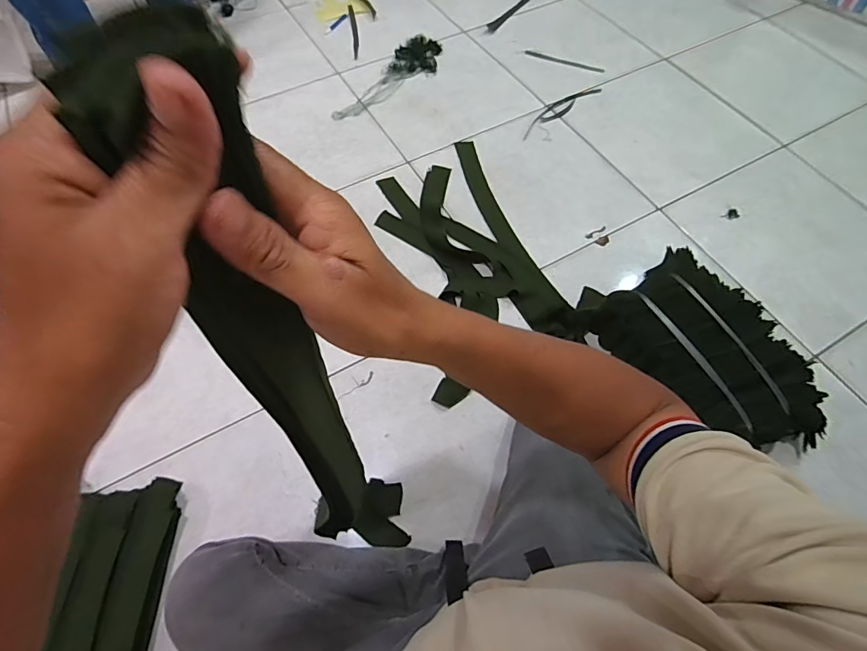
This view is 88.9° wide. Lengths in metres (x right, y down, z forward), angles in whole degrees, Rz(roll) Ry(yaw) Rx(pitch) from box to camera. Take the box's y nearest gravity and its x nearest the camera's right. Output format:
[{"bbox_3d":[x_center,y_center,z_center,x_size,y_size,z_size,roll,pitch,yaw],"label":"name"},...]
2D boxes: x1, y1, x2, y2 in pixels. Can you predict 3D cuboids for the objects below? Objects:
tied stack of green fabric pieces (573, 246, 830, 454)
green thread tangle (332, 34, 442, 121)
[{"bbox_3d":[0.453,0.047,0.767,0.241,0.115,0.411,-31,66,-16],"label":"tied stack of green fabric pieces"},{"bbox_3d":[-0.107,-0.679,1.212,0.120,0.023,0.412,29,65,14],"label":"green thread tangle"}]

